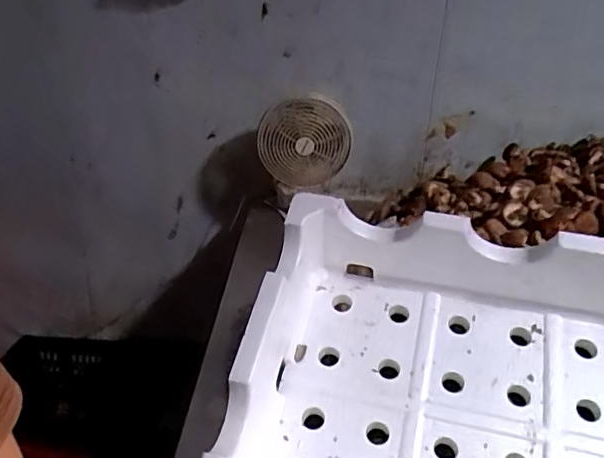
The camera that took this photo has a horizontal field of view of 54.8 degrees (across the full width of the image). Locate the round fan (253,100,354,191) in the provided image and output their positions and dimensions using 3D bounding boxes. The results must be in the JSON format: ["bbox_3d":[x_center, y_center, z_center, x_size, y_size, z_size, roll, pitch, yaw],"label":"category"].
[{"bbox_3d":[0.004,-0.196,1.315,0.208,0.201,0.097,5,28,6],"label":"round fan"}]

